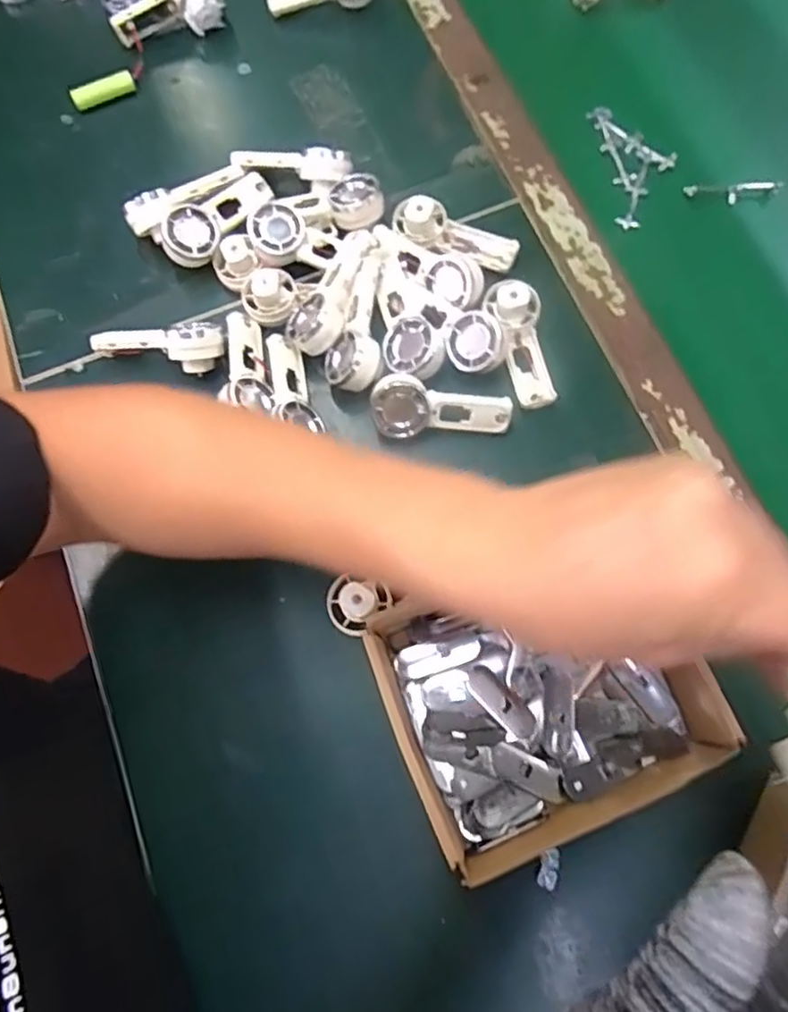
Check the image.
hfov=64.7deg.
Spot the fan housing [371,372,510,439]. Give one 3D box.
[{"bbox_3d":[0.033,-0.066,0.421,0.093,0.025,0.035,4,74,3],"label":"fan housing"}]

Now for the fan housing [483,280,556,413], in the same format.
[{"bbox_3d":[0.092,-0.114,0.440,0.033,0.019,0.090,-14,87,-3],"label":"fan housing"}]

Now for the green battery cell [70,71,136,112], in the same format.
[{"bbox_3d":[-0.244,-0.347,0.522,0.052,0.017,0.011,-25,74,-6],"label":"green battery cell"}]

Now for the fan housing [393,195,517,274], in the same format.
[{"bbox_3d":[0.046,-0.203,0.464,0.094,0.029,0.032,19,75,7],"label":"fan housing"}]

